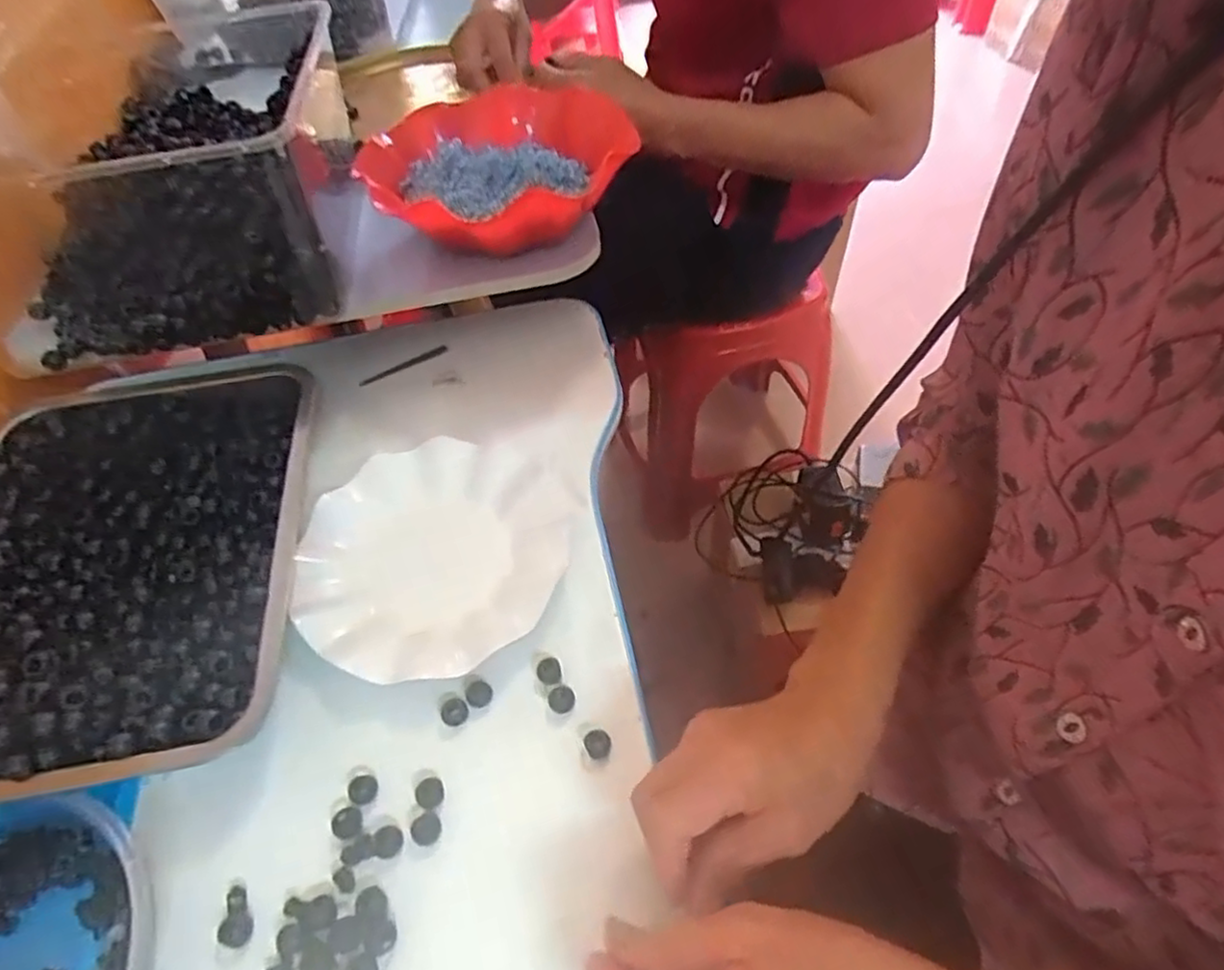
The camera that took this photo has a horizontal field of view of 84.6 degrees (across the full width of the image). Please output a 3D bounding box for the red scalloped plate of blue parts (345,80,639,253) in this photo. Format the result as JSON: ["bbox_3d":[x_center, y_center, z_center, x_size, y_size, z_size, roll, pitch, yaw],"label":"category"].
[{"bbox_3d":[-0.096,-0.279,0.584,0.236,0.063,0.219,-2,52,3],"label":"red scalloped plate of blue parts"}]

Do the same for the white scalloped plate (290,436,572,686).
[{"bbox_3d":[-0.121,0.041,0.458,0.177,0.029,0.176,-2,52,3],"label":"white scalloped plate"}]

